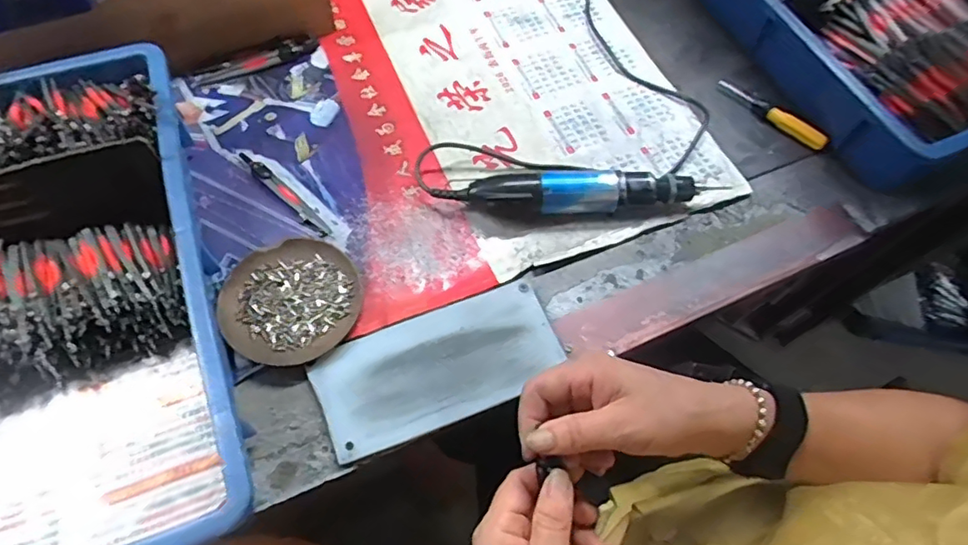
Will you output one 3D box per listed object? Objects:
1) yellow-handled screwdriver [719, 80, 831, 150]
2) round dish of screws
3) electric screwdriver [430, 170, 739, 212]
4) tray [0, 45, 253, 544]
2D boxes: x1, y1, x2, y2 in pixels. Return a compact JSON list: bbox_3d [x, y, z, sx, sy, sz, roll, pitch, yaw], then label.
[{"bbox_3d":[0.302,-0.167,0.600,0.016,0.018,0.122,-39,72,-19],"label":"yellow-handled screwdriver"},{"bbox_3d":[-0.163,0.023,0.485,0.112,0.013,0.111,1,64,-2],"label":"round dish of screws"},{"bbox_3d":[0.094,-0.074,0.530,0.263,0.039,0.036,-4,64,-5],"label":"electric screwdriver"},{"bbox_3d":[-0.354,0.026,0.435,0.288,0.088,0.428,-19,66,-12],"label":"tray"}]

